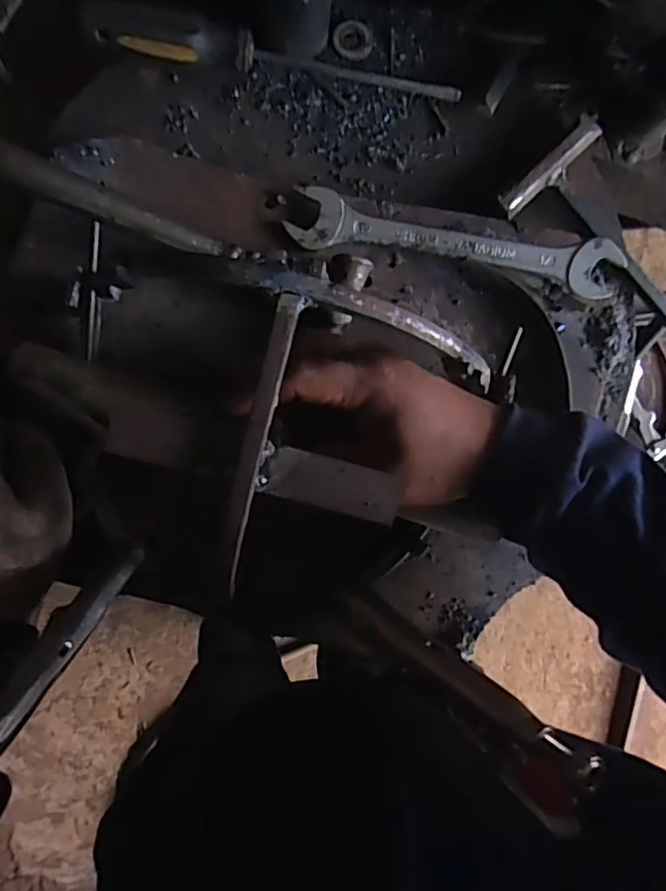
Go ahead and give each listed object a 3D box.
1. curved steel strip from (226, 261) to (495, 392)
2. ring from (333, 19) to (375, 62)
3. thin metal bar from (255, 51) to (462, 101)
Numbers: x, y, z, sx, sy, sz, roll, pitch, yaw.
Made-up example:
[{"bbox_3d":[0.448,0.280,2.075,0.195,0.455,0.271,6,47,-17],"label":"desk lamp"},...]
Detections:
[{"bbox_3d":[0.023,-0.059,0.293,0.142,0.020,0.015,18,87,-22],"label":"curved steel strip"},{"bbox_3d":[0.014,-0.277,0.419,0.027,0.004,0.028,0,91,-5],"label":"ring"},{"bbox_3d":[0.018,-0.253,0.418,0.139,0.008,0.009,10,88,-5],"label":"thin metal bar"}]

